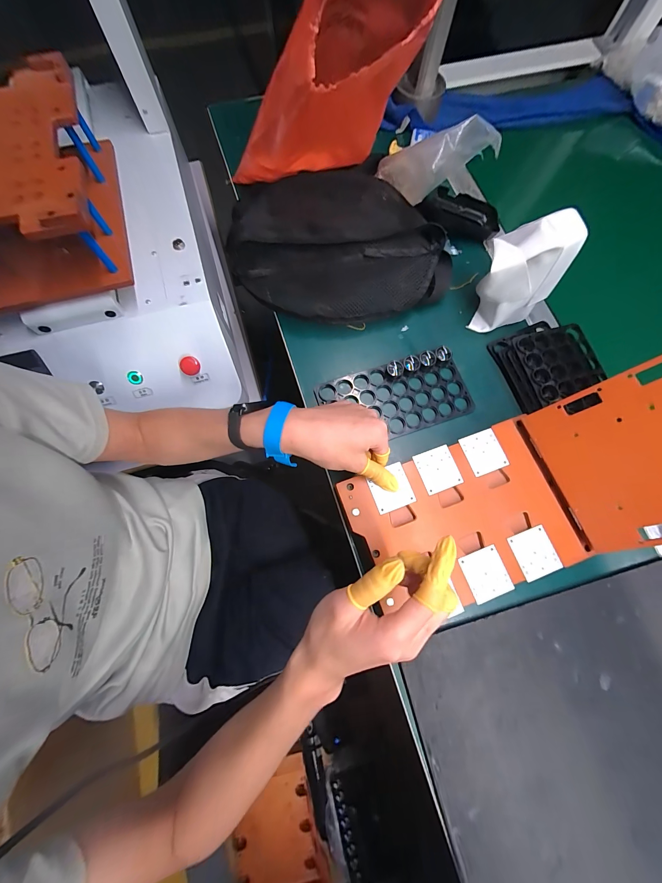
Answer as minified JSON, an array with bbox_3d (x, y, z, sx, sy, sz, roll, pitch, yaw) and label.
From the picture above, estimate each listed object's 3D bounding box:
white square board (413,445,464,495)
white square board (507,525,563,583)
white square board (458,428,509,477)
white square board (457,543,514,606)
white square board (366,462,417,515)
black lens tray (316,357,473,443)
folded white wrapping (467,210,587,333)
[{"bbox_3d":[0.123,0.032,0.348,0.044,0.004,0.047,-19,76,-6],"label":"white square board"},{"bbox_3d":[0.222,0.121,0.330,0.045,0.004,0.047,-18,76,-6],"label":"white square board"},{"bbox_3d":[0.179,0.012,0.355,0.045,0.004,0.047,-19,76,-6],"label":"white square board"},{"bbox_3d":[0.164,0.140,0.319,0.044,0.004,0.046,-19,76,-6],"label":"white square board"},{"bbox_3d":[0.067,0.053,0.343,0.044,0.004,0.047,-20,76,-6],"label":"white square board"},{"bbox_3d":[0.086,-0.057,0.406,0.194,0.014,0.099,-17,76,-6],"label":"black lens tray"},{"bbox_3d":[0.236,-0.220,0.388,0.096,0.118,0.090,-16,76,-5],"label":"folded white wrapping"}]

